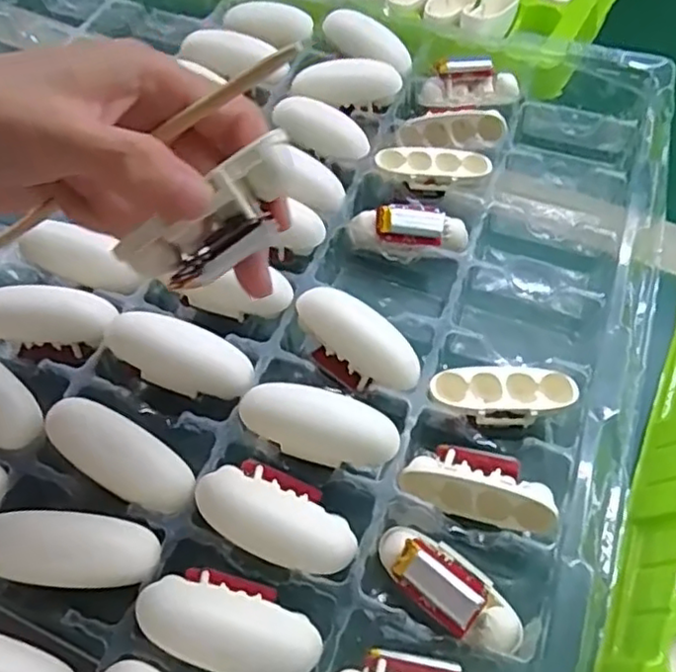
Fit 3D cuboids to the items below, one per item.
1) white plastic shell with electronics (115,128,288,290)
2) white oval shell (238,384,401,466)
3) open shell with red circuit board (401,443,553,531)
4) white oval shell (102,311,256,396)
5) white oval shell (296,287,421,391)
[{"bbox_3d":[-0.037,-0.035,0.201,0.061,0.022,0.017,-37,60,15],"label":"white plastic shell with electronics"},{"bbox_3d":[-0.008,0.036,0.279,0.065,0.016,0.025,15,57,6],"label":"white oval shell"},{"bbox_3d":[0.060,0.062,0.282,0.062,0.020,0.026,16,57,7],"label":"open shell with red circuit board"},{"bbox_3d":[-0.071,0.009,0.300,0.065,0.019,0.026,22,57,-6],"label":"white oval shell"},{"bbox_3d":[0.010,-0.001,0.307,0.025,0.011,0.064,-37,66,-24],"label":"white oval shell"}]

